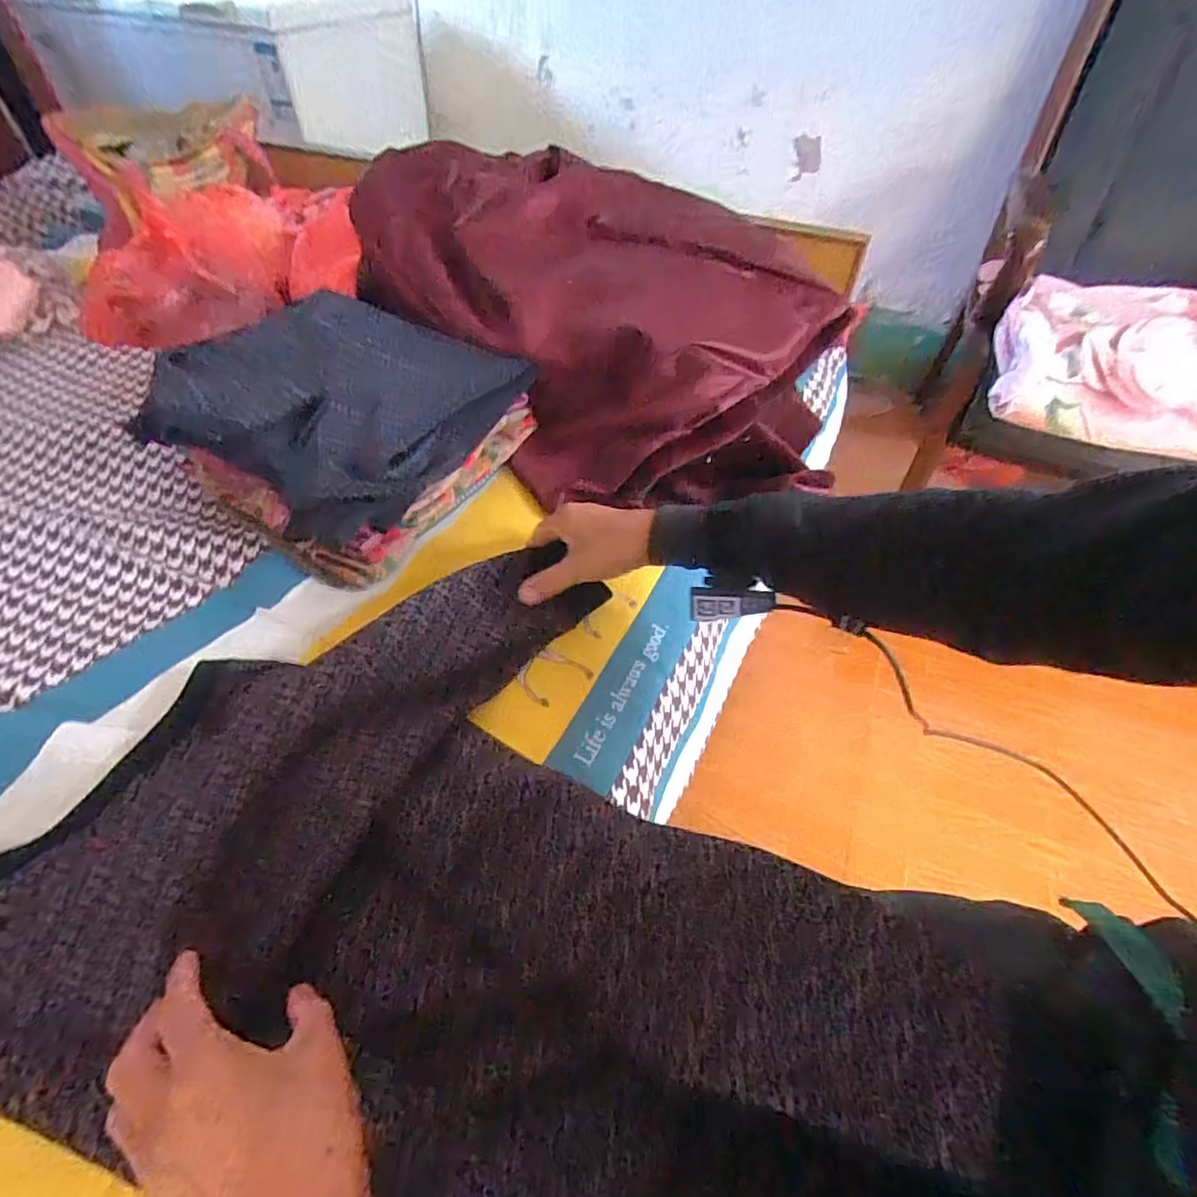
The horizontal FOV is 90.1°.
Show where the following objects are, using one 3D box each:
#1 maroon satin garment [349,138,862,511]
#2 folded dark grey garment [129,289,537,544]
[{"bbox_3d":[0.001,-0.342,0.732,0.600,0.242,0.391,0,49,-1],"label":"maroon satin garment"},{"bbox_3d":[-0.292,-0.226,0.663,0.348,0.080,0.325,21,52,16],"label":"folded dark grey garment"}]

